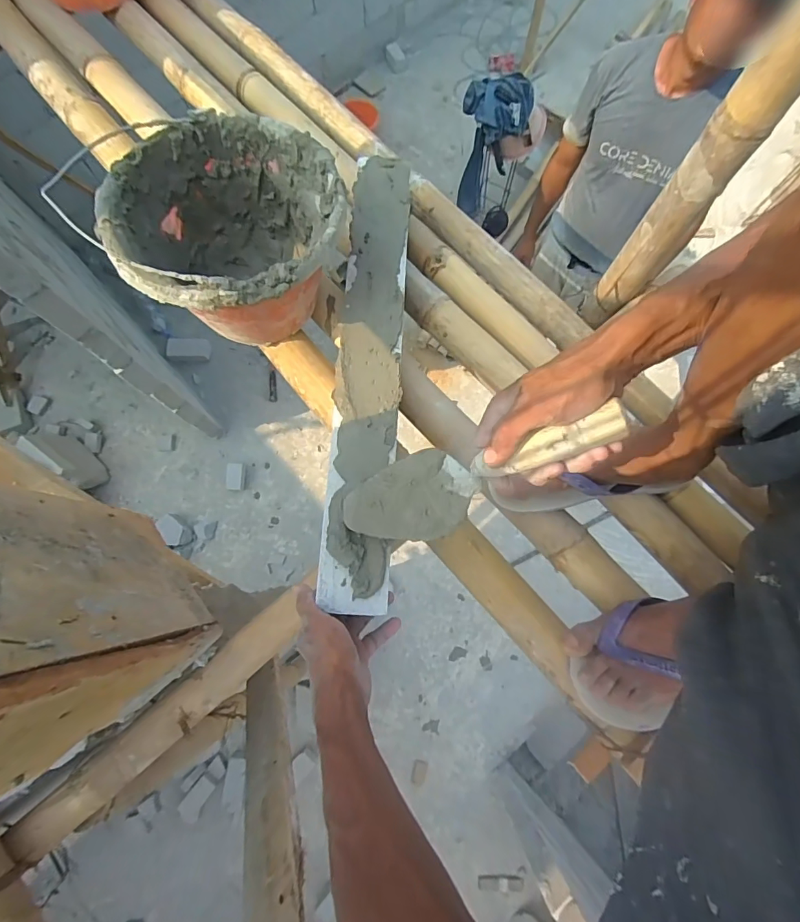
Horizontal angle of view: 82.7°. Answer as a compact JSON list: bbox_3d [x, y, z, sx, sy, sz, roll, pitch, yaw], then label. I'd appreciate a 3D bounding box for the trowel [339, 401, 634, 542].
[{"bbox_3d":[0.064,0.015,0.413,0.268,0.057,0.084,-22,72,35],"label":"trowel"}]

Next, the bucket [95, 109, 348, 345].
[{"bbox_3d":[-0.191,-0.254,0.547,0.254,0.161,0.235,0,75,0],"label":"bucket"}]

